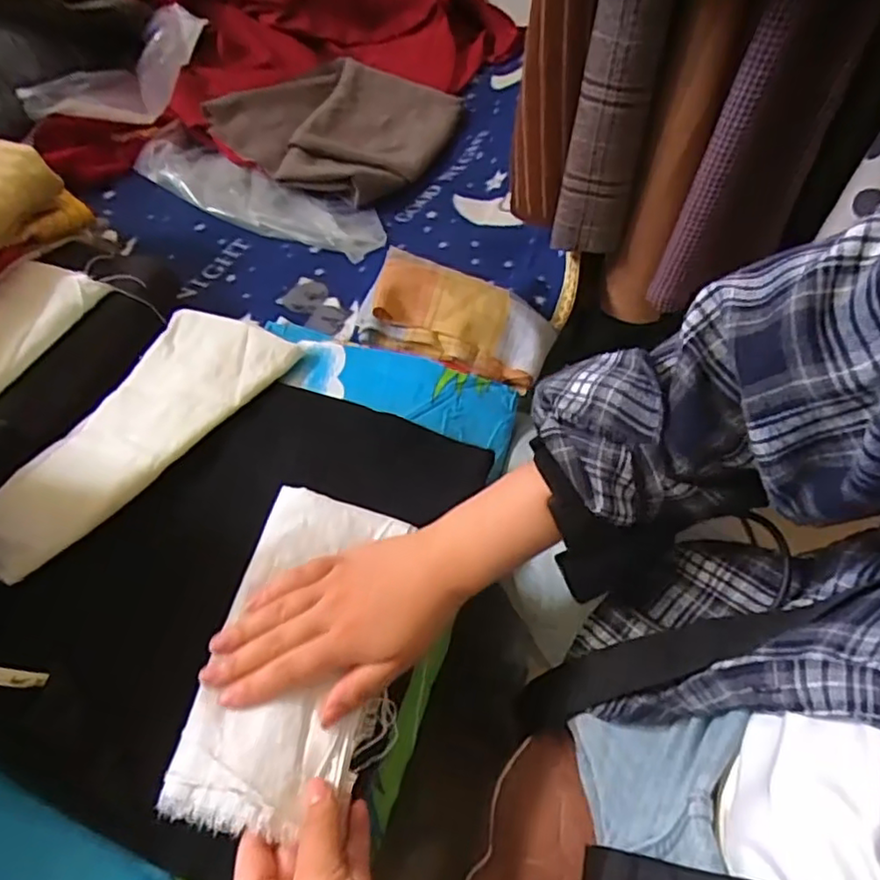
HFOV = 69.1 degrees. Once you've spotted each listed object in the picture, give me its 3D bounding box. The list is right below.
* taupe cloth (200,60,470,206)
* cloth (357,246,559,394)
[{"bbox_3d":[-0.138,-0.419,0.847,0.263,0.059,0.298,16,49,9],"label":"taupe cloth"},{"bbox_3d":[0.019,-0.113,0.604,0.176,0.018,0.102,17,69,-3],"label":"cloth"}]

